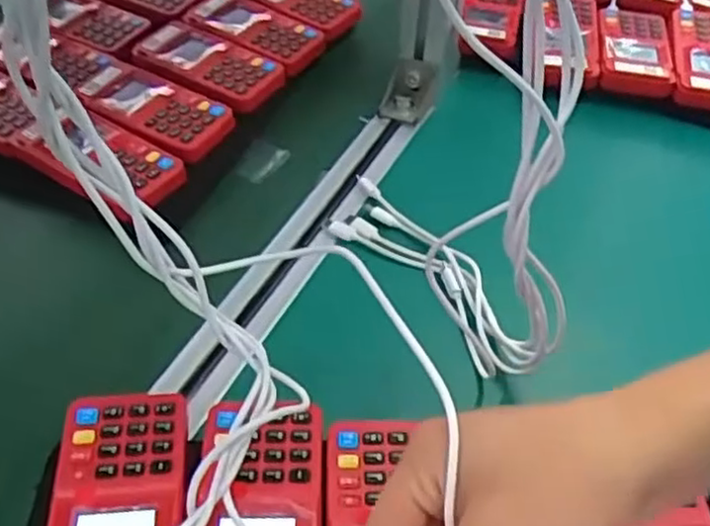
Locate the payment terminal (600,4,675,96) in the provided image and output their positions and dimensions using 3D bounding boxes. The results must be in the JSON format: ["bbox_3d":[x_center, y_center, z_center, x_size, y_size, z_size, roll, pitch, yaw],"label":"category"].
[{"bbox_3d":[0.246,-0.191,0.645,0.059,0.023,0.118,10,45,6],"label":"payment terminal"}]

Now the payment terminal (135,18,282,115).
[{"bbox_3d":[-0.120,-0.162,0.594,0.113,0.025,0.066,23,48,17],"label":"payment terminal"}]

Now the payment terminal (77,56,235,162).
[{"bbox_3d":[-0.154,-0.120,0.553,0.119,0.019,0.059,25,49,19],"label":"payment terminal"}]

